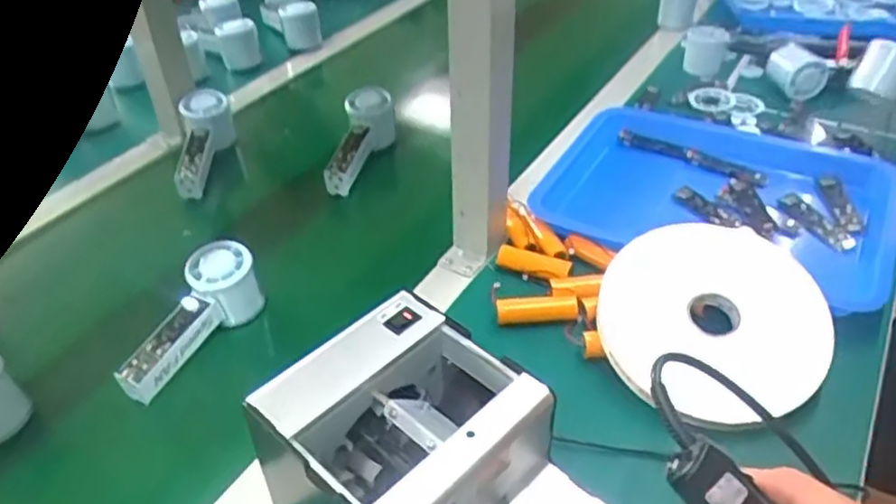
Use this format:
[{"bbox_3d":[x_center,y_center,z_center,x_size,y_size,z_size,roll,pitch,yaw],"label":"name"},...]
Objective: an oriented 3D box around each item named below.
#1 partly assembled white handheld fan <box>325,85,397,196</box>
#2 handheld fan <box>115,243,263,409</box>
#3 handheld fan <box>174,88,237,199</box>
[{"bbox_3d":[-0.103,-0.132,0.835,0.061,0.062,0.140,5,39,8],"label":"partly assembled white handheld fan"},{"bbox_3d":[-0.227,0.057,0.615,0.055,0.061,0.143,23,47,27],"label":"handheld fan"},{"bbox_3d":[-0.291,-0.129,0.839,0.063,0.035,0.149,0,59,3],"label":"handheld fan"}]

